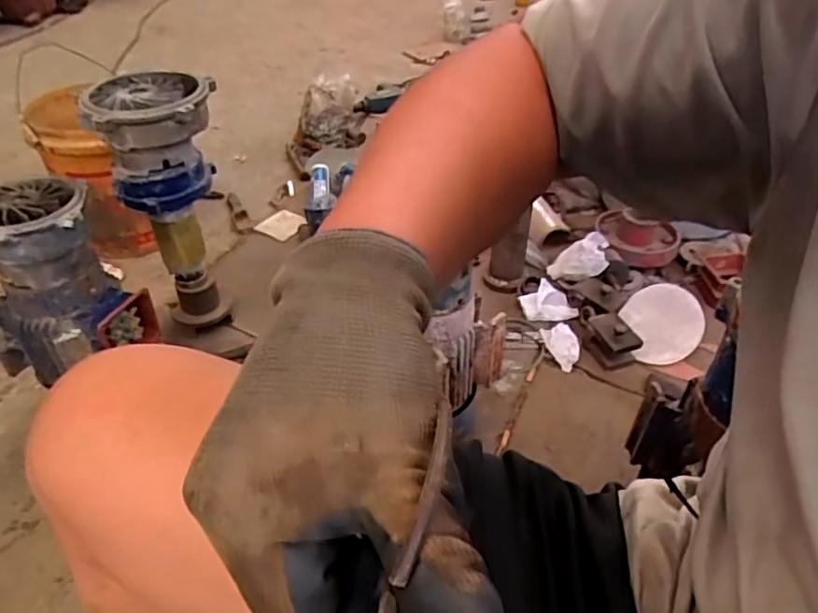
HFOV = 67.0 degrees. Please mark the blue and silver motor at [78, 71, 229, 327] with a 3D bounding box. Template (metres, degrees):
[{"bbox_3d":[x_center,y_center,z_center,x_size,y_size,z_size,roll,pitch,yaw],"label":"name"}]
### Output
[{"bbox_3d":[-0.422,-0.173,1.134,0.186,0.448,0.170,-6,41,-7],"label":"blue and silver motor"}]

